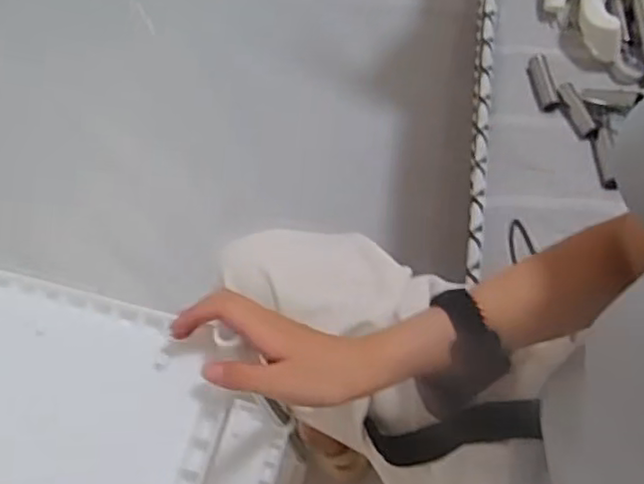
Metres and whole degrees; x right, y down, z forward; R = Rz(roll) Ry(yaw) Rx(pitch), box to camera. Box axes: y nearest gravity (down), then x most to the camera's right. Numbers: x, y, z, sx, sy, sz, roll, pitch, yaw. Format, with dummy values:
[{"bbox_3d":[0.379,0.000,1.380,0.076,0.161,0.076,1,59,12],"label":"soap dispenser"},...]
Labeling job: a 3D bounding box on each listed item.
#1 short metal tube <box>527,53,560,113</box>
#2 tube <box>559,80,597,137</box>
[{"bbox_3d":[0.281,-0.204,0.853,0.022,0.027,0.085,-6,64,0],"label":"short metal tube"},{"bbox_3d":[0.313,-0.162,0.821,0.019,0.016,0.074,-21,80,-8],"label":"tube"}]

